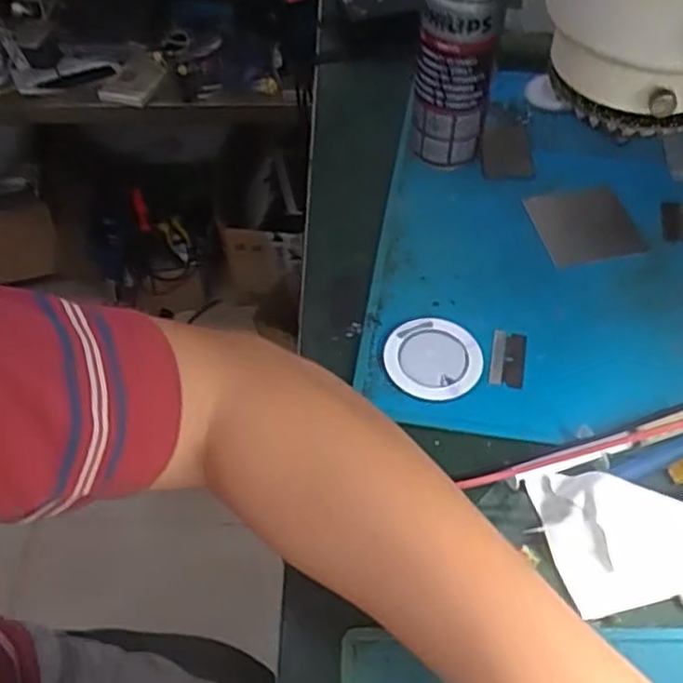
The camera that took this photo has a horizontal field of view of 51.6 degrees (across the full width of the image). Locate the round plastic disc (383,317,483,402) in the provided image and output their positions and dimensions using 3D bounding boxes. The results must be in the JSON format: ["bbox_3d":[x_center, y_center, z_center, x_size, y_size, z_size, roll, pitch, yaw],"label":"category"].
[{"bbox_3d":[0.054,0.009,0.418,0.054,0.007,0.054,-1,53,1],"label":"round plastic disc"}]

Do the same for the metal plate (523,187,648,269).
[{"bbox_3d":[0.170,-0.082,0.498,0.064,0.006,0.073,-12,50,-2],"label":"metal plate"}]

